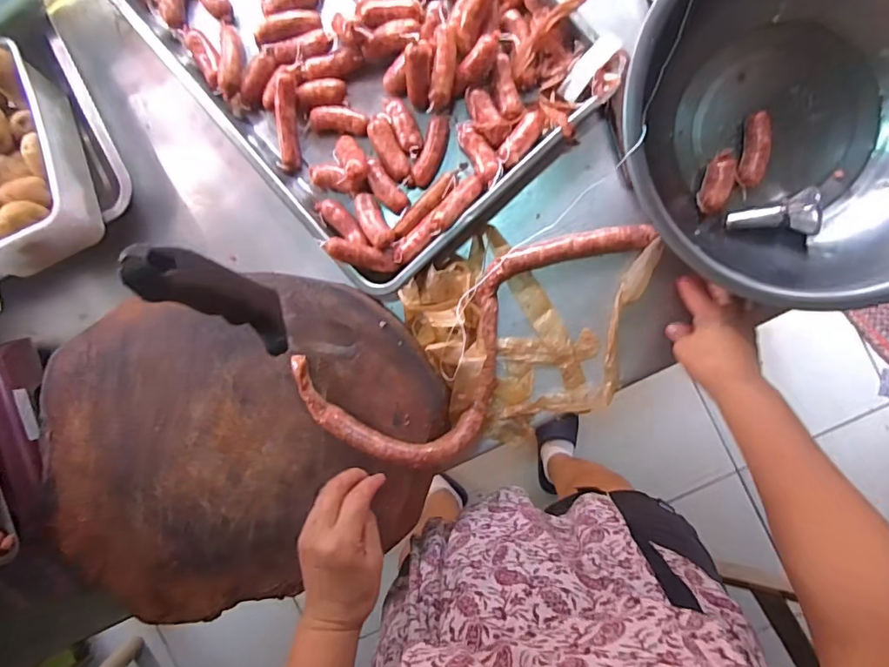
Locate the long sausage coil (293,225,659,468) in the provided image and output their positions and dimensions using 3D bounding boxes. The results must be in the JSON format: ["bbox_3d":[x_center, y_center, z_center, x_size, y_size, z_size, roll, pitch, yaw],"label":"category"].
[{"bbox_3d":[0.046,-0.017,0.583,0.423,0.091,0.193,-39,89,-10],"label":"long sausage coil"}]

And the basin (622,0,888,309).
[{"bbox_3d":[0.367,-0.220,0.511,0.361,0.156,0.355,0,94,4],"label":"basin"}]

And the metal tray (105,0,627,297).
[{"bbox_3d":[-0.135,-0.387,0.606,0.388,0.057,0.605,-41,90,5],"label":"metal tray"}]

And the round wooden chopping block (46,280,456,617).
[{"bbox_3d":[-0.234,0.117,0.571,0.460,0.049,0.364,-15,92,5],"label":"round wooden chopping block"}]

